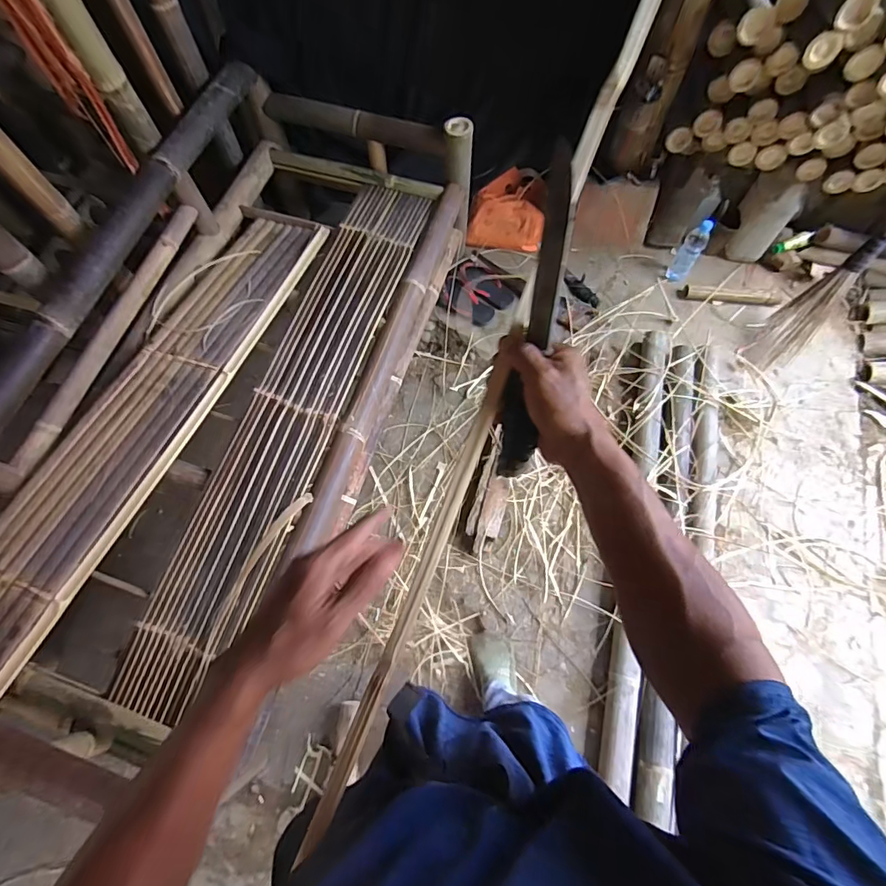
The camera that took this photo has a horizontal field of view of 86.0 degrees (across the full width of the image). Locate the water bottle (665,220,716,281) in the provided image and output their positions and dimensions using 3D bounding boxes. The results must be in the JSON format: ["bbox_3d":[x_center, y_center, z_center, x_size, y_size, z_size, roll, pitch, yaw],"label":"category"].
[{"bbox_3d":[0.798,-0.618,1.534,0.065,0.216,0.068,21,70,9],"label":"water bottle"}]

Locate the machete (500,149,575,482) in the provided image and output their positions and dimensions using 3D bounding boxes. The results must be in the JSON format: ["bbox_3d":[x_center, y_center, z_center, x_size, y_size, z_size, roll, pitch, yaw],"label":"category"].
[{"bbox_3d":[0.083,-0.100,0.418,0.031,0.034,0.274,9,113,4],"label":"machete"}]

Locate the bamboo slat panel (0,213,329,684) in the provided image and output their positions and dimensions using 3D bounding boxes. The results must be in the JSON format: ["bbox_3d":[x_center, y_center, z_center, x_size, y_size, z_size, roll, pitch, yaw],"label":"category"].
[{"bbox_3d":[-0.721,0.029,1.032,0.240,0.036,1.527,22,68,7],"label":"bamboo slat panel"}]

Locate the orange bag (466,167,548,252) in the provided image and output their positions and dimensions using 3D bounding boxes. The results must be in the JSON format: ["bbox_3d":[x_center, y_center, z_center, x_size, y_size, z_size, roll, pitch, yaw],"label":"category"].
[{"bbox_3d":[0.230,-0.807,1.673,0.273,0.124,0.225,4,73,2],"label":"orange bag"}]

